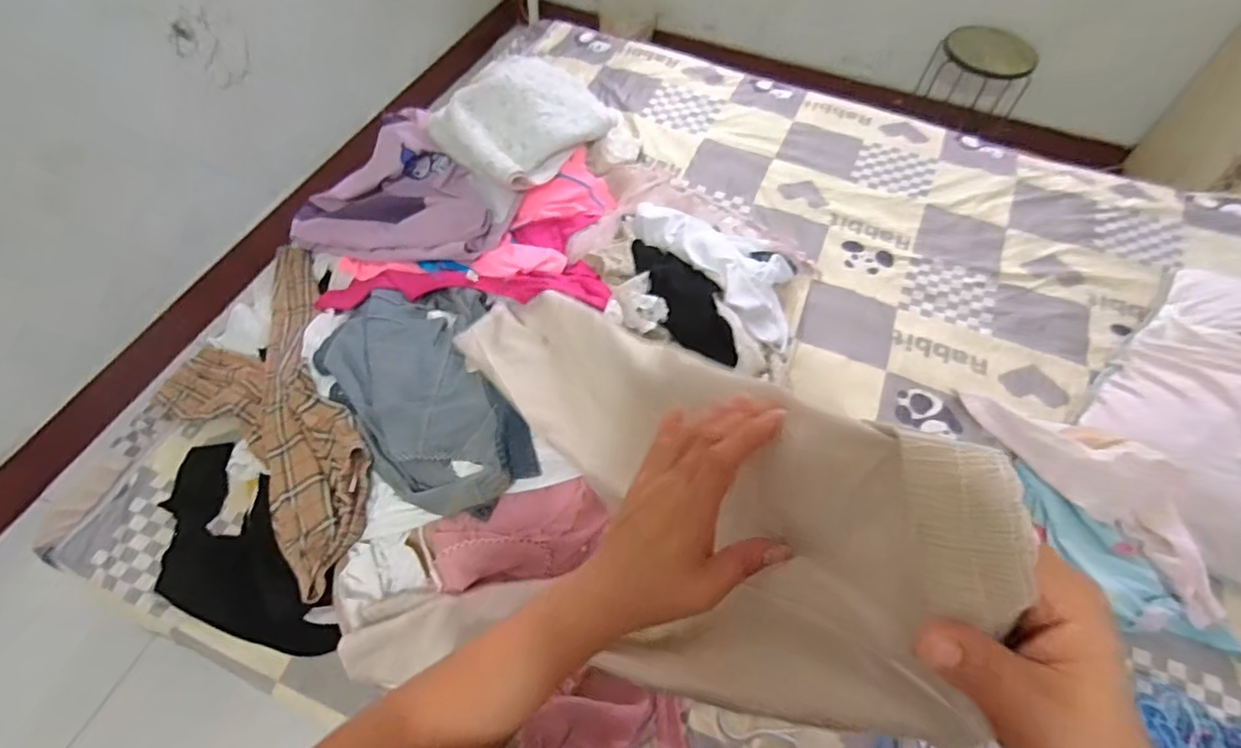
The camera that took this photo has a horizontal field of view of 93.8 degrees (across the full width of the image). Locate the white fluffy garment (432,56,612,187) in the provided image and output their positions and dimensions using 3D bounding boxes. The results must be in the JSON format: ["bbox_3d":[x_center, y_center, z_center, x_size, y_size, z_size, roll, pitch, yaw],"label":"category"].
[{"bbox_3d":[-0.202,-0.550,1.226,0.230,0.157,0.434,26,60,13],"label":"white fluffy garment"}]

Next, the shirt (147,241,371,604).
[{"bbox_3d":[-0.615,0.032,0.969,0.304,0.142,0.721,-25,62,-17],"label":"shirt"}]

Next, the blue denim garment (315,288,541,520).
[{"bbox_3d":[-0.316,0.022,0.893,0.215,0.064,0.455,-28,63,-18],"label":"blue denim garment"}]

